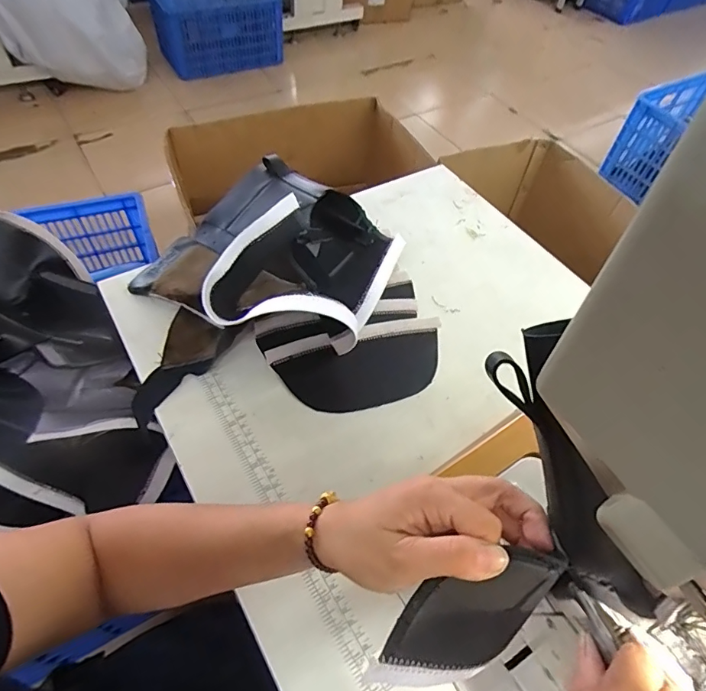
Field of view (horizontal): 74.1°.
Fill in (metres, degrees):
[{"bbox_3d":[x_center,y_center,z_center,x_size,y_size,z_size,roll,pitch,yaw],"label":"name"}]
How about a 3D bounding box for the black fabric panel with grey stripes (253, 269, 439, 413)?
[{"bbox_3d":[0.005,-0.001,0.511,0.191,0.028,0.139,-17,58,-16],"label":"black fabric panel with grey stripes"}]

